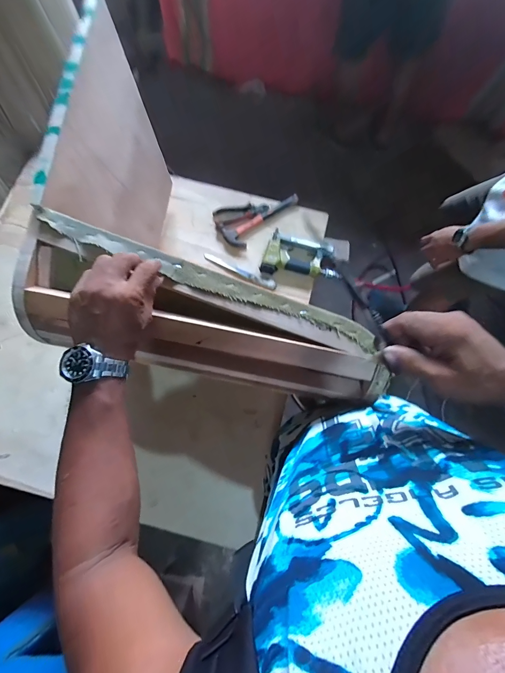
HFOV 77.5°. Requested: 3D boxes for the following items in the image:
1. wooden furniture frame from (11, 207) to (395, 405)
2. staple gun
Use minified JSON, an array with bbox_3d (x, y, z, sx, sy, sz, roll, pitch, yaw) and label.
[{"bbox_3d":[-0.073,-0.020,0.449,0.514,0.070,0.155,17,77,1],"label":"wooden furniture frame"},{"bbox_3d":[0.147,-0.246,0.939,0.236,0.048,0.142,6,76,1],"label":"staple gun"}]

